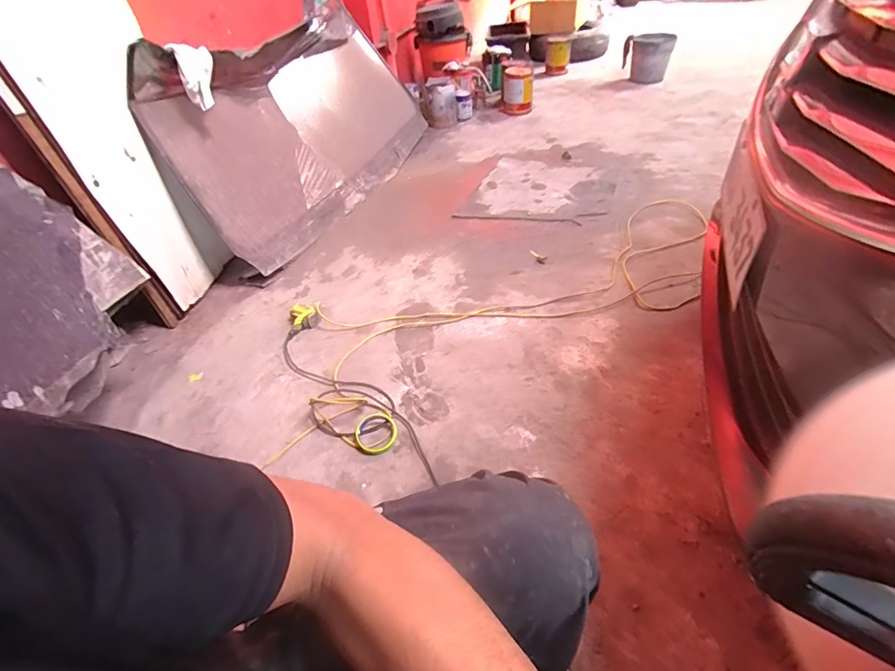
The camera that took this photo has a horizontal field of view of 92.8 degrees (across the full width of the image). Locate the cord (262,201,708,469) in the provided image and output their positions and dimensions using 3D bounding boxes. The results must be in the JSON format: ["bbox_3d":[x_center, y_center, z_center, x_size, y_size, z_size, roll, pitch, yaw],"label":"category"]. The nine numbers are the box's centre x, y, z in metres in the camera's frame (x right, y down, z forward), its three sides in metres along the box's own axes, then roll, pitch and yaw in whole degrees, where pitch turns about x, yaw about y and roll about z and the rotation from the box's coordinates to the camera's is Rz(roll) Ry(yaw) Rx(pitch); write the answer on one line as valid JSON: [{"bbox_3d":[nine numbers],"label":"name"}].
[{"bbox_3d":[0.247,-0.145,1.291,1.525,0.032,0.550,-23,44,-18],"label":"cord"}]

